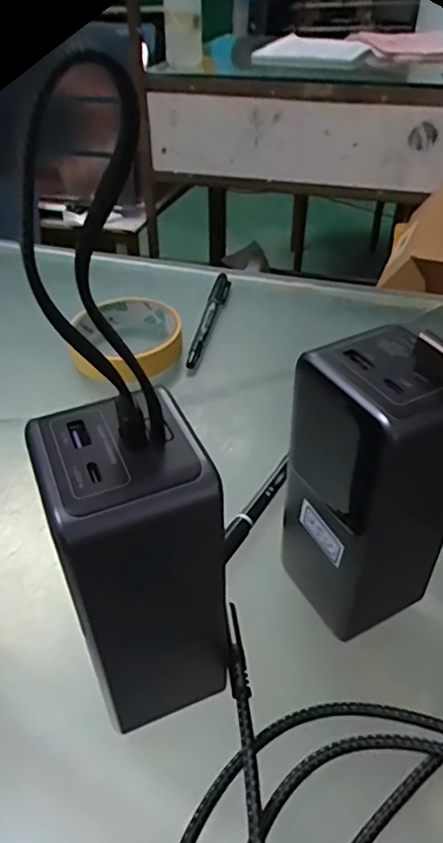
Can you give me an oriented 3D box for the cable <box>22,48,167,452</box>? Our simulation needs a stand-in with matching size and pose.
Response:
[{"bbox_3d":[-0.030,-0.030,0.140,0.029,0.097,0.009,-17,42,-18],"label":"cable"}]

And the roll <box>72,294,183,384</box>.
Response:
[{"bbox_3d":[-0.072,-0.066,0.441,0.084,0.022,0.087,-1,40,0],"label":"roll"}]

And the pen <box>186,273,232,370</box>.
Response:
[{"bbox_3d":[-0.009,-0.084,0.470,0.014,0.012,0.131,7,40,10],"label":"pen"}]

